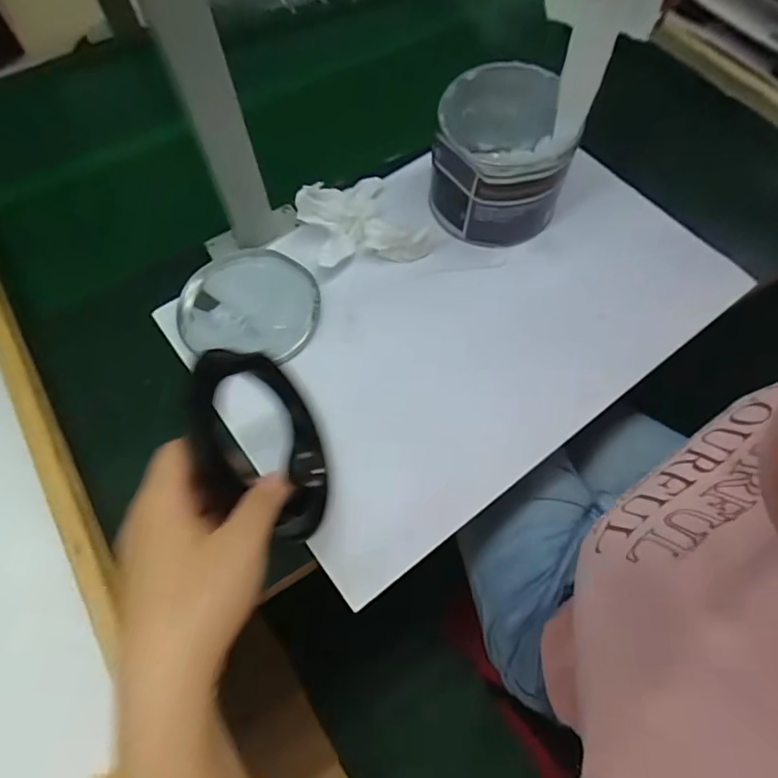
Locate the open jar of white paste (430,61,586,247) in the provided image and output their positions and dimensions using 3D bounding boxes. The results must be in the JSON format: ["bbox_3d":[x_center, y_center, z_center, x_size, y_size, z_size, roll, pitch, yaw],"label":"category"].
[{"bbox_3d":[0.104,-0.221,0.504,0.121,0.122,0.133,-1,63,2],"label":"open jar of white paste"}]

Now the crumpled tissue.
[{"bbox_3d":[-0.030,-0.169,0.507,0.101,0.025,0.118,-23,65,-9],"label":"crumpled tissue"}]

